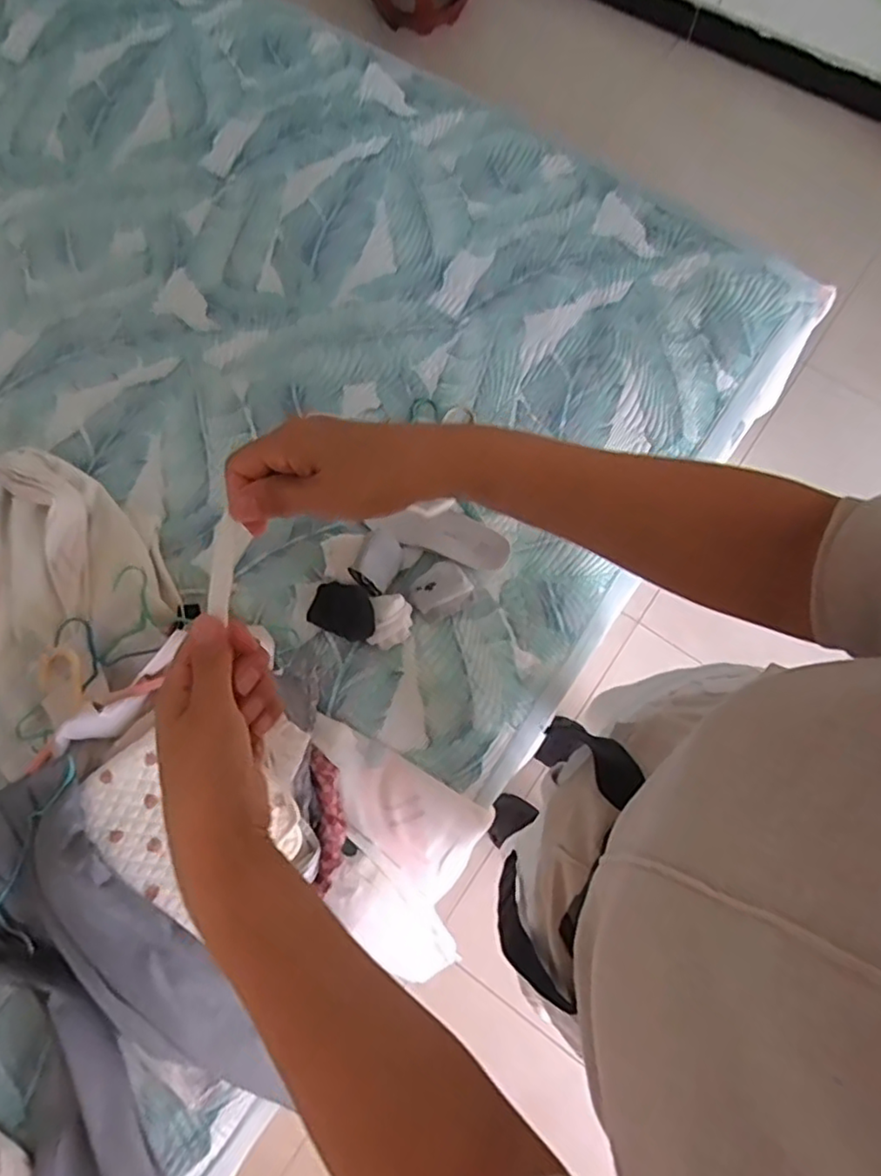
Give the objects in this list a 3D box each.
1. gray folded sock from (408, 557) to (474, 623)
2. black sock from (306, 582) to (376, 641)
[{"bbox_3d":[-0.002,0.000,0.986,0.091,0.029,0.068,-37,75,-10],"label":"gray folded sock"},{"bbox_3d":[-0.147,0.033,0.982,0.111,0.043,0.073,25,75,9],"label":"black sock"}]

